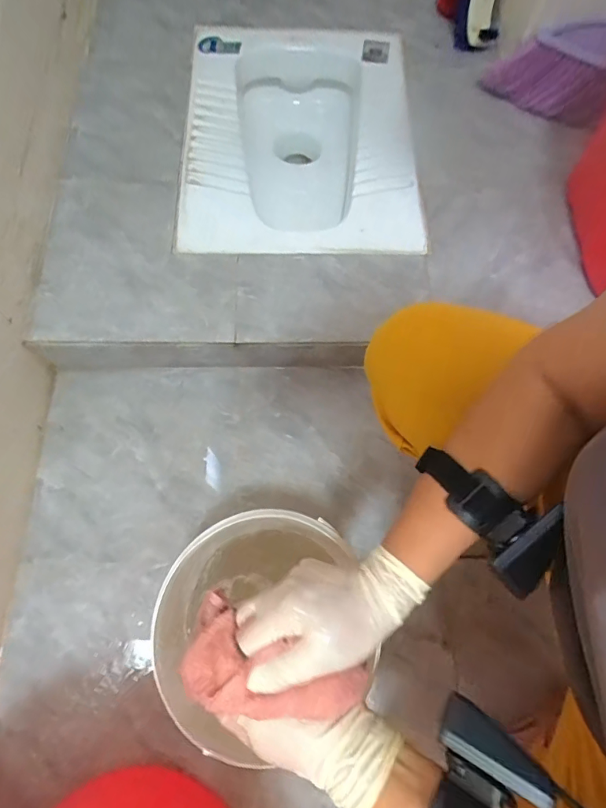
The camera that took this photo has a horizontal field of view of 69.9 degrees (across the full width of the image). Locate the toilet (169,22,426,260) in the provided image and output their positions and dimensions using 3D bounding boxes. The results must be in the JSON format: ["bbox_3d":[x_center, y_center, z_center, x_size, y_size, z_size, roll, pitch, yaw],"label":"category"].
[{"bbox_3d":[-0.010,-0.479,0.863,0.403,0.241,0.534,0,72,-3],"label":"toilet"}]

